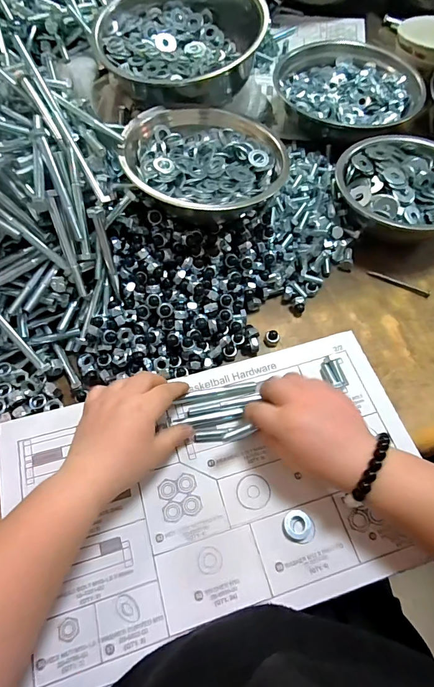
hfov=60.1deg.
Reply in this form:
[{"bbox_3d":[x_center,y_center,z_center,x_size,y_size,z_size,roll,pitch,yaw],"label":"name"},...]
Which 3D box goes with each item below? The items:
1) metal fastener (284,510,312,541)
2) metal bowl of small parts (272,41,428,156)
[{"bbox_3d":[0.071,0.160,0.331,0.023,0.006,0.024,1,64,-2],"label":"metal fastener"},{"bbox_3d":[0.194,-0.397,0.590,0.197,0.059,0.190,1,64,-2],"label":"metal bowl of small parts"}]

